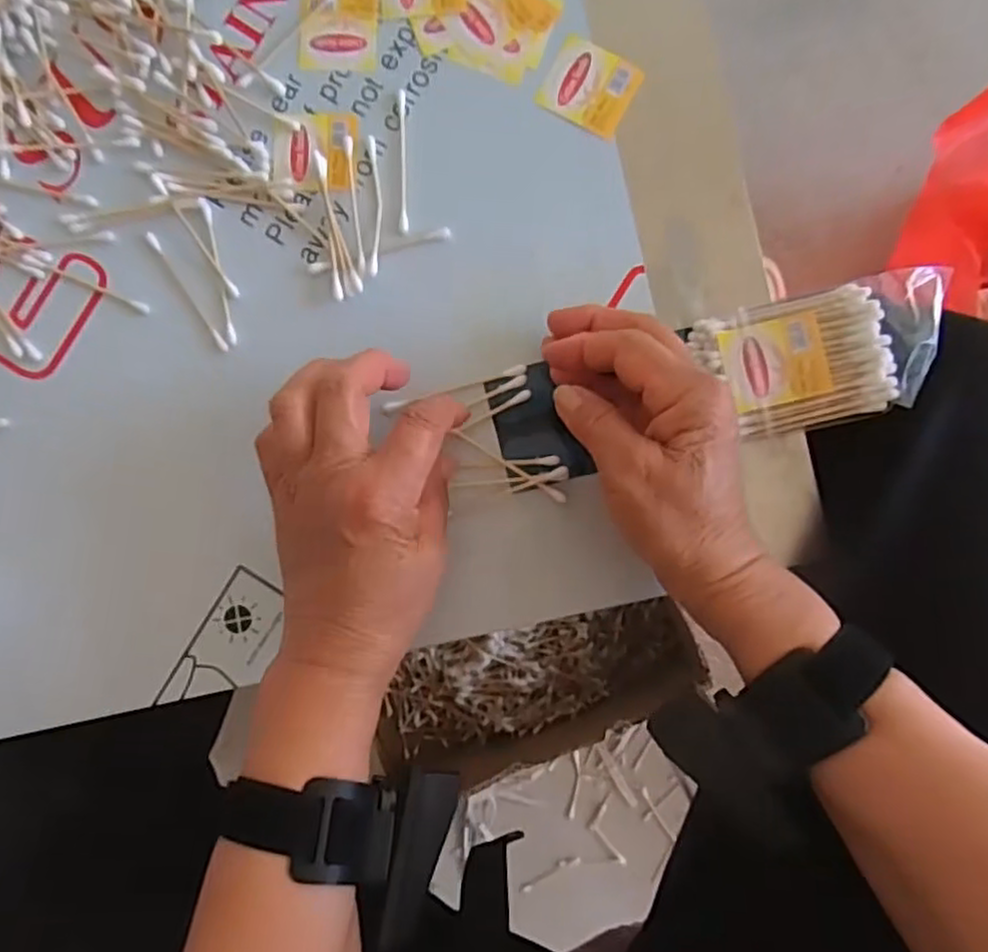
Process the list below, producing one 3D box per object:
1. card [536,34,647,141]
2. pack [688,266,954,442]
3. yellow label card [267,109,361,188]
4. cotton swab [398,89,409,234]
[{"bbox_3d":[0.049,-0.197,0.367,0.044,0.004,0.038,29,90,1],"label":"card"},{"bbox_3d":[0.152,-0.055,0.333,0.107,0.011,0.060,-12,83,14],"label":"pack"},{"bbox_3d":[-0.091,-0.167,0.371,0.044,0.004,0.039,4,86,1],"label":"yellow label card"},{"bbox_3d":[-0.046,-0.160,0.369,0.005,0.004,0.073,-1,90,1],"label":"cotton swab"}]

